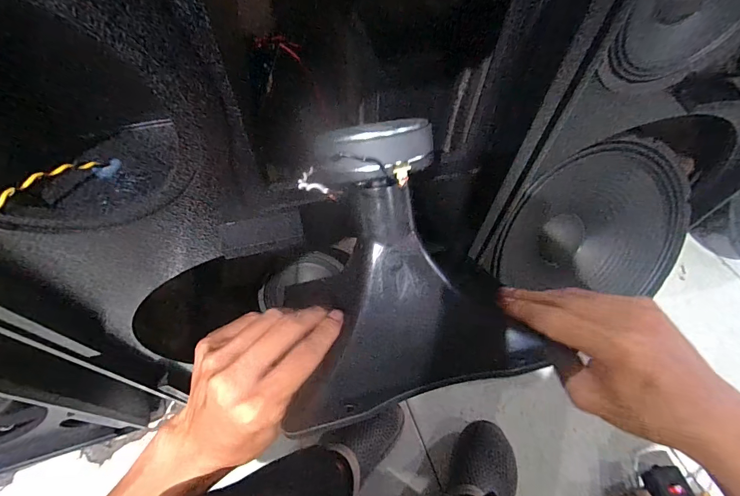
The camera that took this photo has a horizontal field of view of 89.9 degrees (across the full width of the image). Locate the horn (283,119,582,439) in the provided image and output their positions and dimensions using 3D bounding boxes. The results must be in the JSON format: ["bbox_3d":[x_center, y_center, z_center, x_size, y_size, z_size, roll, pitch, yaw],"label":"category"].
[{"bbox_3d":[0.029,0.013,0.238,0.179,0.111,0.145,-13,60,-10],"label":"horn"}]

